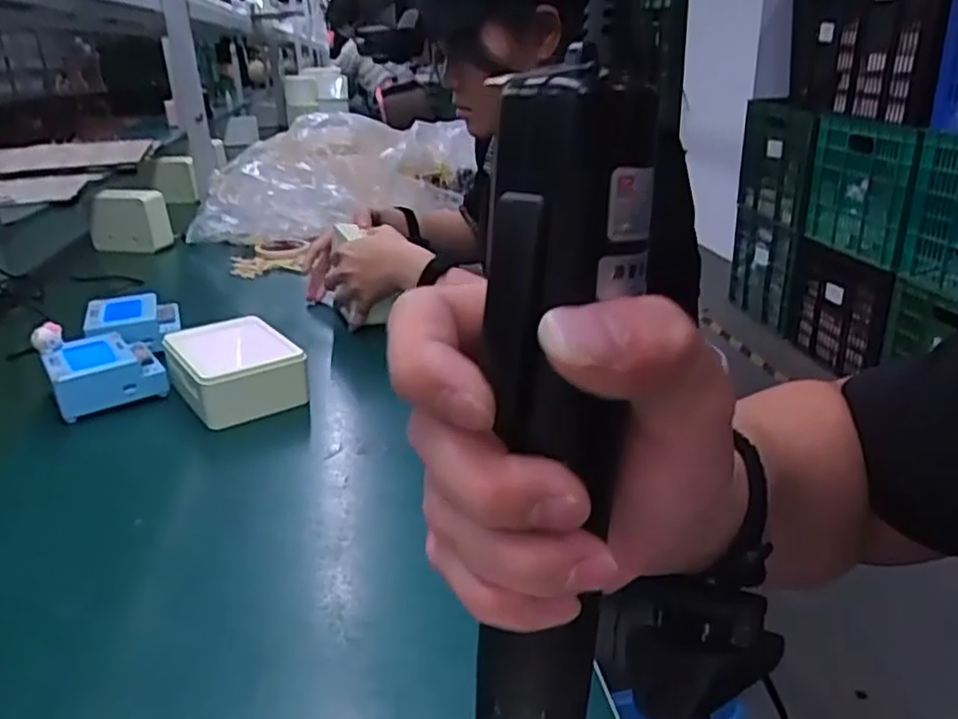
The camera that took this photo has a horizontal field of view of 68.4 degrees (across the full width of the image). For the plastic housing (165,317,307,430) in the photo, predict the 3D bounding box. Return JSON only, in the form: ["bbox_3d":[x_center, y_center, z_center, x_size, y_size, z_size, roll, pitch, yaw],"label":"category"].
[{"bbox_3d":[-0.247,0.011,0.719,0.103,0.058,0.132,-18,29,-31],"label":"plastic housing"}]

